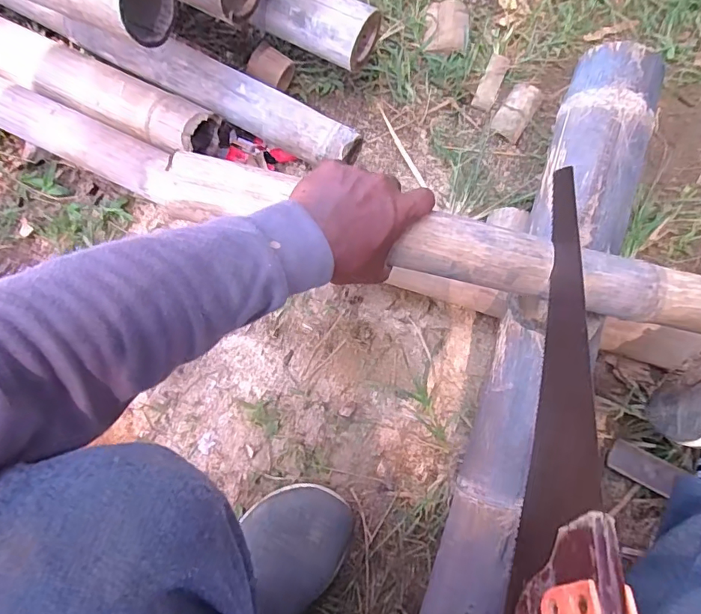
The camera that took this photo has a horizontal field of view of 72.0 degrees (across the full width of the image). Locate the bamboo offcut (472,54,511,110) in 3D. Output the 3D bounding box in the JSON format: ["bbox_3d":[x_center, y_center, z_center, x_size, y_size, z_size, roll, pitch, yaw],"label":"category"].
[{"bbox_3d":[0.215,-0.343,0.734,0.030,0.008,0.096,24,76,6],"label":"bamboo offcut"}]

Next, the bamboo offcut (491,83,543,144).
[{"bbox_3d":[0.252,-0.296,0.729,0.047,0.013,0.099,30,77,8],"label":"bamboo offcut"}]

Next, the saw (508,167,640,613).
[{"bbox_3d":[0.161,0.077,0.359,0.041,0.107,0.419,11,64,3],"label":"saw"}]

